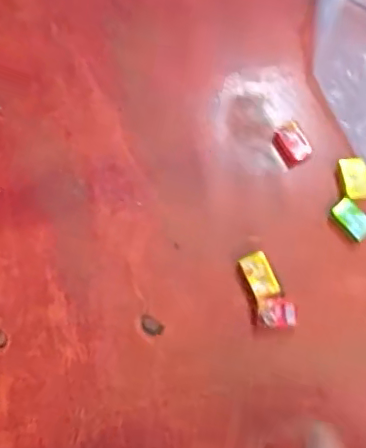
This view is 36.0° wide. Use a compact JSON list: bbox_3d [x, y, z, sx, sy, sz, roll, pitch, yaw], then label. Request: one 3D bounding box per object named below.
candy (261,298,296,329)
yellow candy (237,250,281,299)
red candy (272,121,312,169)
[{"bbox_3d":[0.057,0.054,0.340,0.020,0.010,0.016,5,71,-3],"label":"candy"},{"bbox_3d":[0.047,0.032,0.345,0.016,0.008,0.028,-25,75,-12],"label":"yellow candy"},{"bbox_3d":[0.073,-0.053,0.376,0.021,0.008,0.028,-28,76,-13],"label":"red candy"}]

